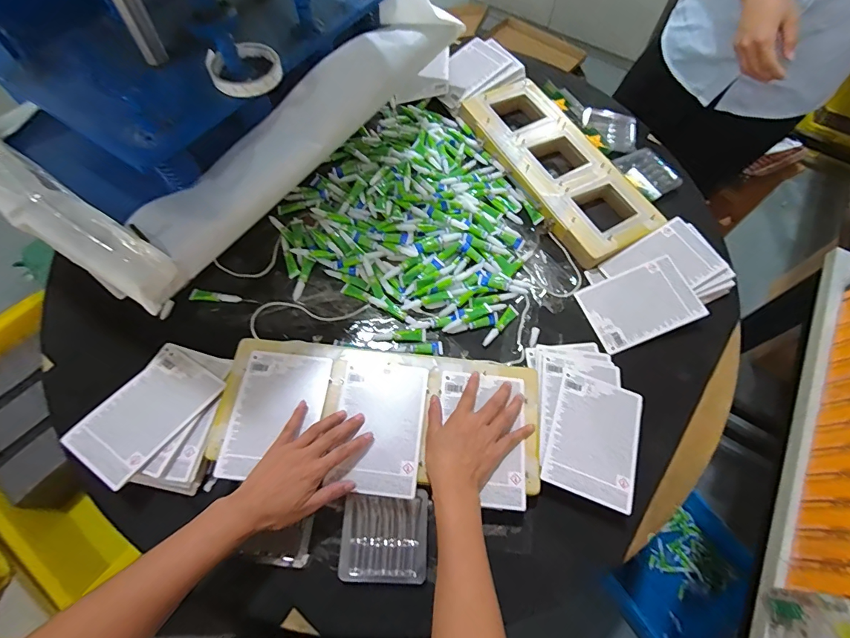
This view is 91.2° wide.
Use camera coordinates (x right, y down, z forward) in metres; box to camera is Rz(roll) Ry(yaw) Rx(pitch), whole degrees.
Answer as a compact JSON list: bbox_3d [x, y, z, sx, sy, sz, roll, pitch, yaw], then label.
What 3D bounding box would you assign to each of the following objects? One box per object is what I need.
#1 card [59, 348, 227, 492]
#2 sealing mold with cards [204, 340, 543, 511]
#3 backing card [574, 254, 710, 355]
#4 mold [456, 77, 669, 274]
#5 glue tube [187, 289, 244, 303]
[{"bbox_3d":[-0.368,0.123,0.551,0.113,0.008,0.169,26,55,18],"label":"card"},{"bbox_3d":[-0.057,0.132,0.557,0.426,0.025,0.186,8,67,1],"label":"sealing mold with cards"},{"bbox_3d":[0.344,-0.023,0.668,0.166,0.005,0.116,-23,66,1],"label":"backing card"},{"bbox_3d":[0.243,-0.296,0.774,0.175,0.028,0.422,-26,69,-9],"label":"mold"},{"bbox_3d":[-0.333,-0.034,0.660,0.080,0.015,0.016,6,63,1],"label":"glue tube"}]

